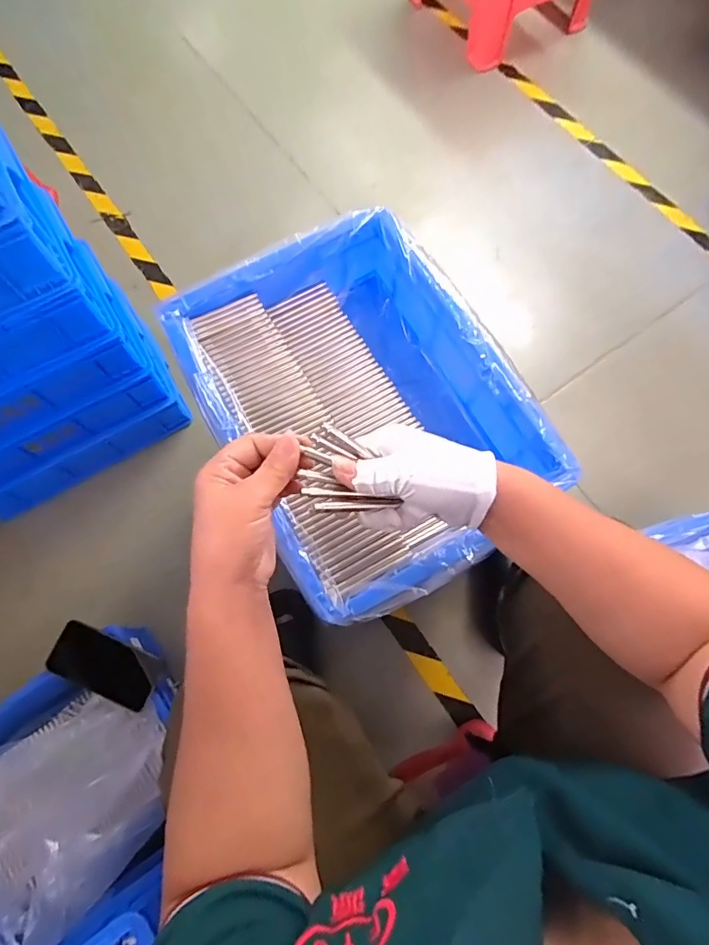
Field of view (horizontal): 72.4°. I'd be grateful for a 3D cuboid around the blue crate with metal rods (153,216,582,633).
[{"bbox_3d":[0.008,-0.070,0.571,0.310,0.120,0.421,-28,75,-8],"label":"blue crate with metal rods"}]

